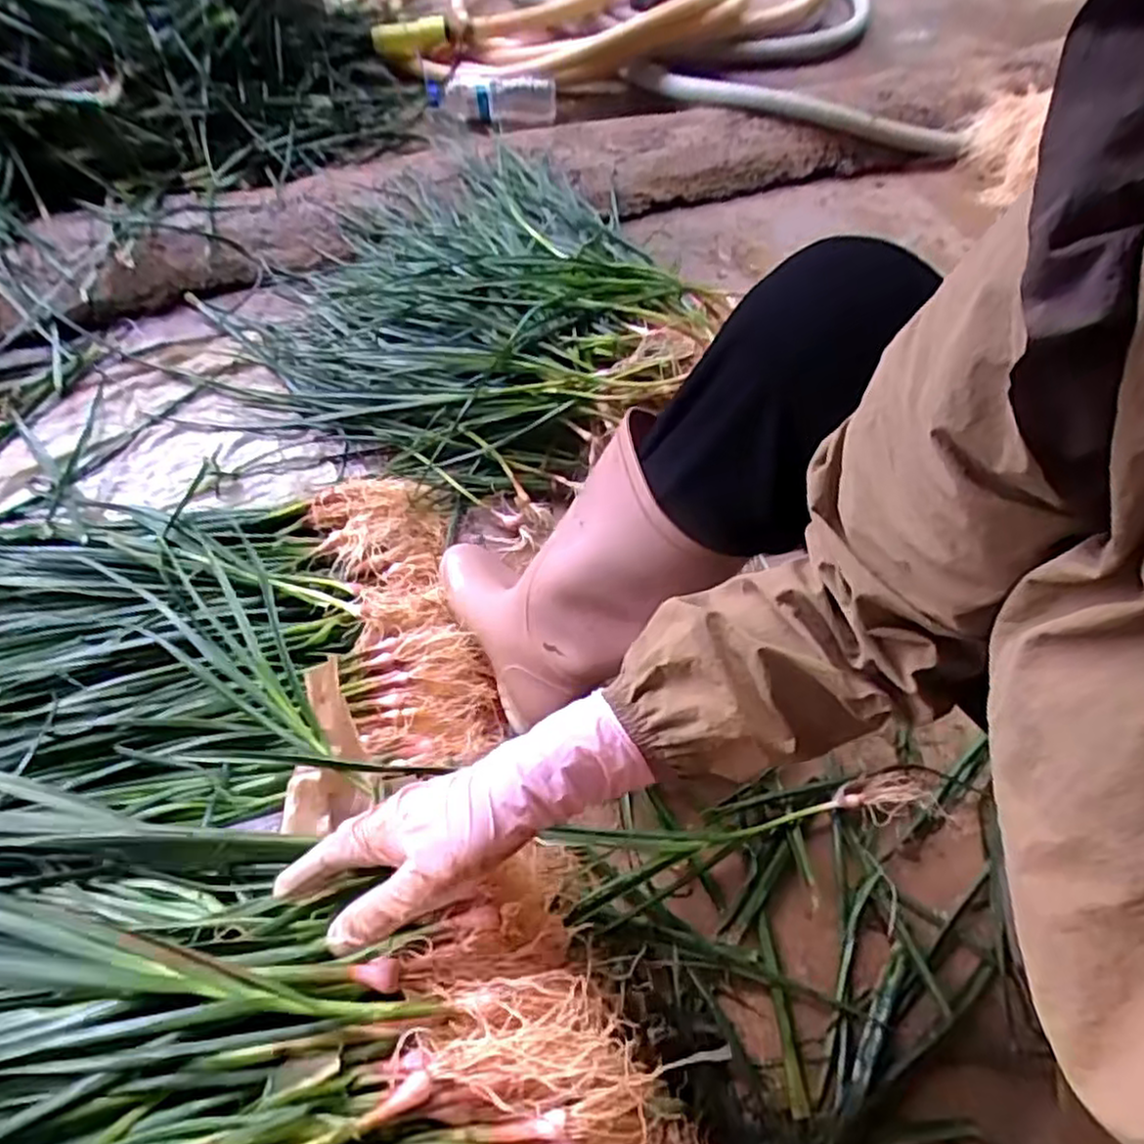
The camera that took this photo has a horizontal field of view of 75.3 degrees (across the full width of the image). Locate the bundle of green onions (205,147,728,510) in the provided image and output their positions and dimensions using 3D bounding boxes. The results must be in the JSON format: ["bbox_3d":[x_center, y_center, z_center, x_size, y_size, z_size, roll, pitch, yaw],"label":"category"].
[{"bbox_3d":[-0.123,-0.360,1.021,0.589,0.146,0.555,0,59,0],"label":"bundle of green onions"}]

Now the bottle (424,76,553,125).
[{"bbox_3d":[-0.127,-0.750,1.180,0.202,0.070,0.075,-4,59,-2],"label":"bottle"}]

